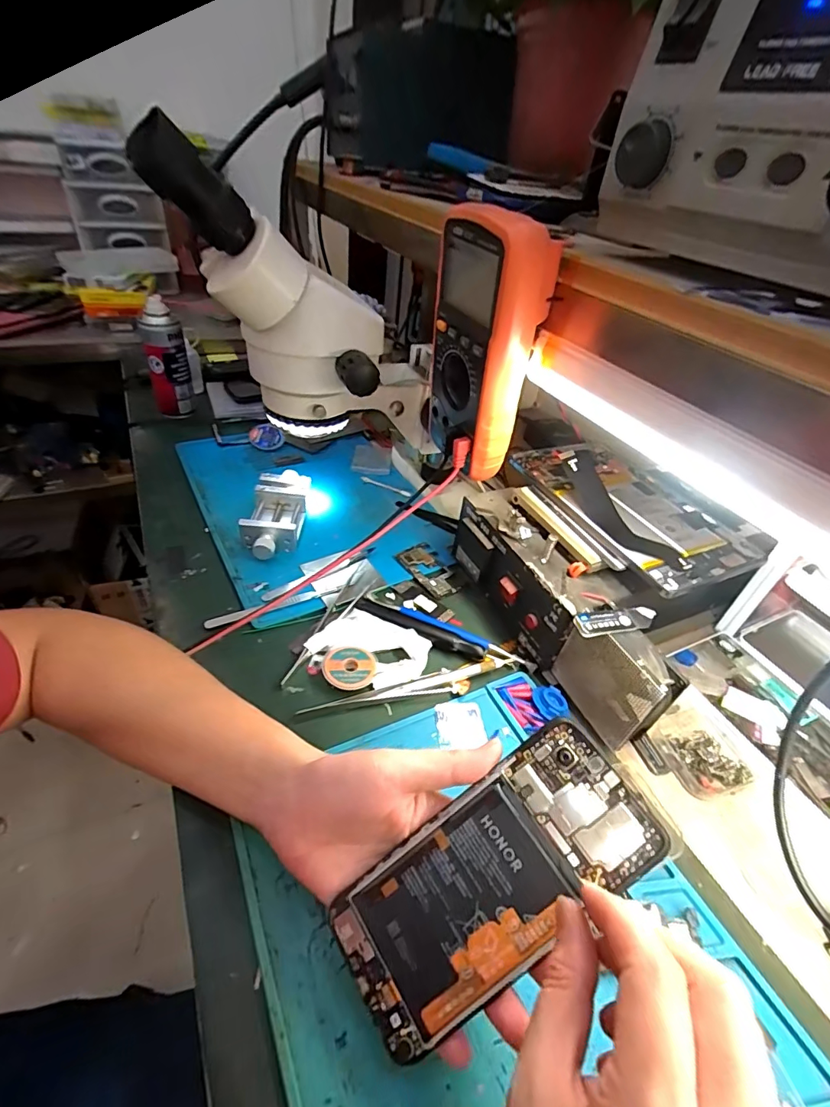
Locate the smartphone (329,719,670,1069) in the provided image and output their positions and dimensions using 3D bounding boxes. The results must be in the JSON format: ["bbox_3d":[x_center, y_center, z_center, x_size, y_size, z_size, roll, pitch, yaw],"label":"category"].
[{"bbox_3d":[0.037,0.162,0.235,0.164,0.004,0.072,-39,64,-1],"label":"smartphone"}]

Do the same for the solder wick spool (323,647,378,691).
[{"bbox_3d":[-0.054,0.094,0.394,0.043,0.010,0.039,-6,42,-14],"label":"solder wick spool"}]

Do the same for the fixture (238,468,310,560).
[{"bbox_3d":[-0.152,-0.045,0.529,0.056,0.034,0.131,2,40,-6],"label":"fixture"}]

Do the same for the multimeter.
[{"bbox_3d":[0.051,-0.153,0.360,0.050,0.168,0.081,-11,43,-21],"label":"multimeter"}]

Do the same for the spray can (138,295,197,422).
[{"bbox_3d":[-0.341,-0.268,0.655,0.049,0.135,0.044,-20,47,-28],"label":"spray can"}]

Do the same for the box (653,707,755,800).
[{"bbox_3d":[0.226,0.153,0.374,0.058,0.015,0.065,-7,42,-15],"label":"box"}]

